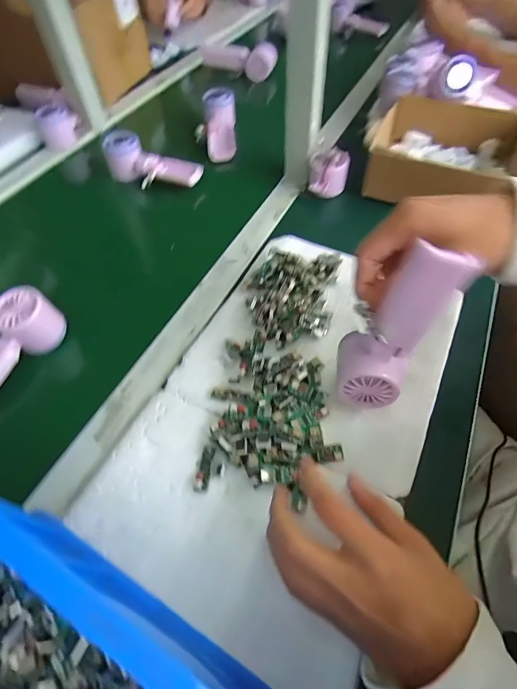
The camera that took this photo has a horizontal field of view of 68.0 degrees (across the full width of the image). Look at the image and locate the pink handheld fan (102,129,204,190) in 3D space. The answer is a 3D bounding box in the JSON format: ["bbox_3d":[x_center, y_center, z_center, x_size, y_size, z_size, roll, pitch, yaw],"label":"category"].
[{"bbox_3d":[-0.172,-0.294,0.620,0.164,0.052,0.068,12,55,11],"label":"pink handheld fan"}]

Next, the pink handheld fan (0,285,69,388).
[{"bbox_3d":[-0.281,0.014,0.401,0.047,0.057,0.167,19,56,15],"label":"pink handheld fan"}]

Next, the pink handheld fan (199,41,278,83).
[{"bbox_3d":[-0.041,-0.649,0.869,0.199,0.050,0.061,31,60,22],"label":"pink handheld fan"}]

